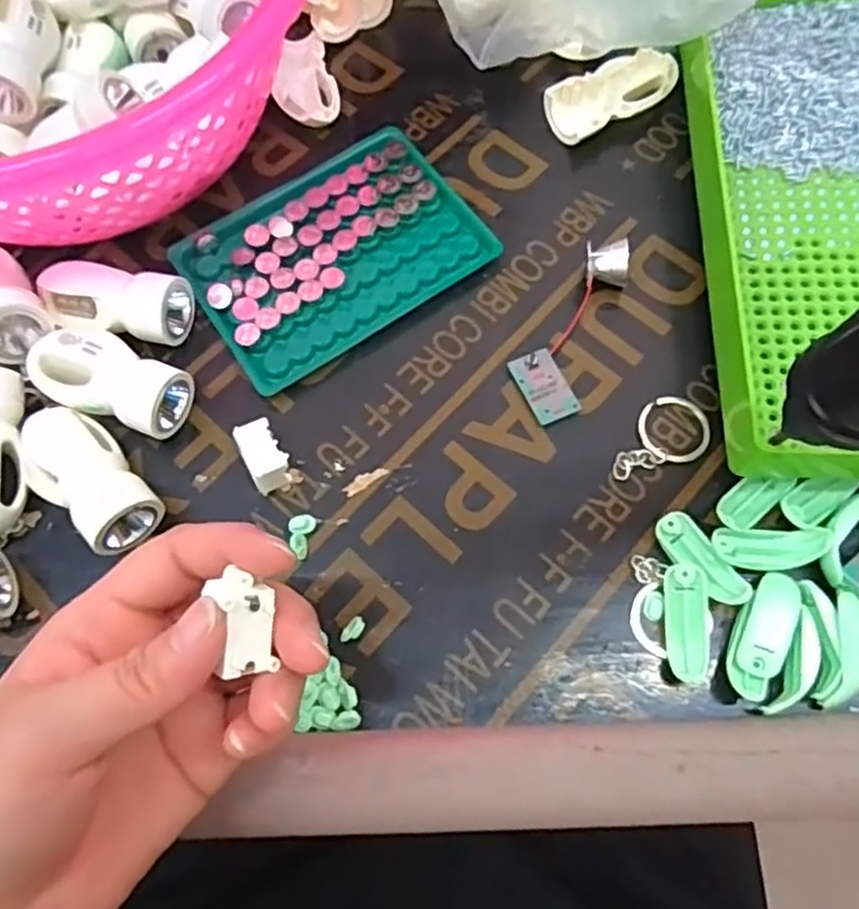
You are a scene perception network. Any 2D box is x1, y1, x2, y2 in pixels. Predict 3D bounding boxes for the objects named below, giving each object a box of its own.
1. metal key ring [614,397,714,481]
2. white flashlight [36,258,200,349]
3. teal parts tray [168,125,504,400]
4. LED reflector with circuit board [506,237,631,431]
[{"bbox_3d":[0.095,-0.009,0.299,0.044,0.004,0.029,-15,70,-3],"label":"metal key ring"},{"bbox_3d":[-0.138,-0.065,0.317,0.062,0.027,0.028,7,70,5],"label":"white flashlight"},{"bbox_3d":[-0.043,-0.093,0.334,0.130,0.011,0.094,-35,72,-10],"label":"teal parts tray"},{"bbox_3d":[0.059,-0.055,0.310,0.033,0.018,0.085,20,72,10],"label":"LED reflector with circuit board"}]

